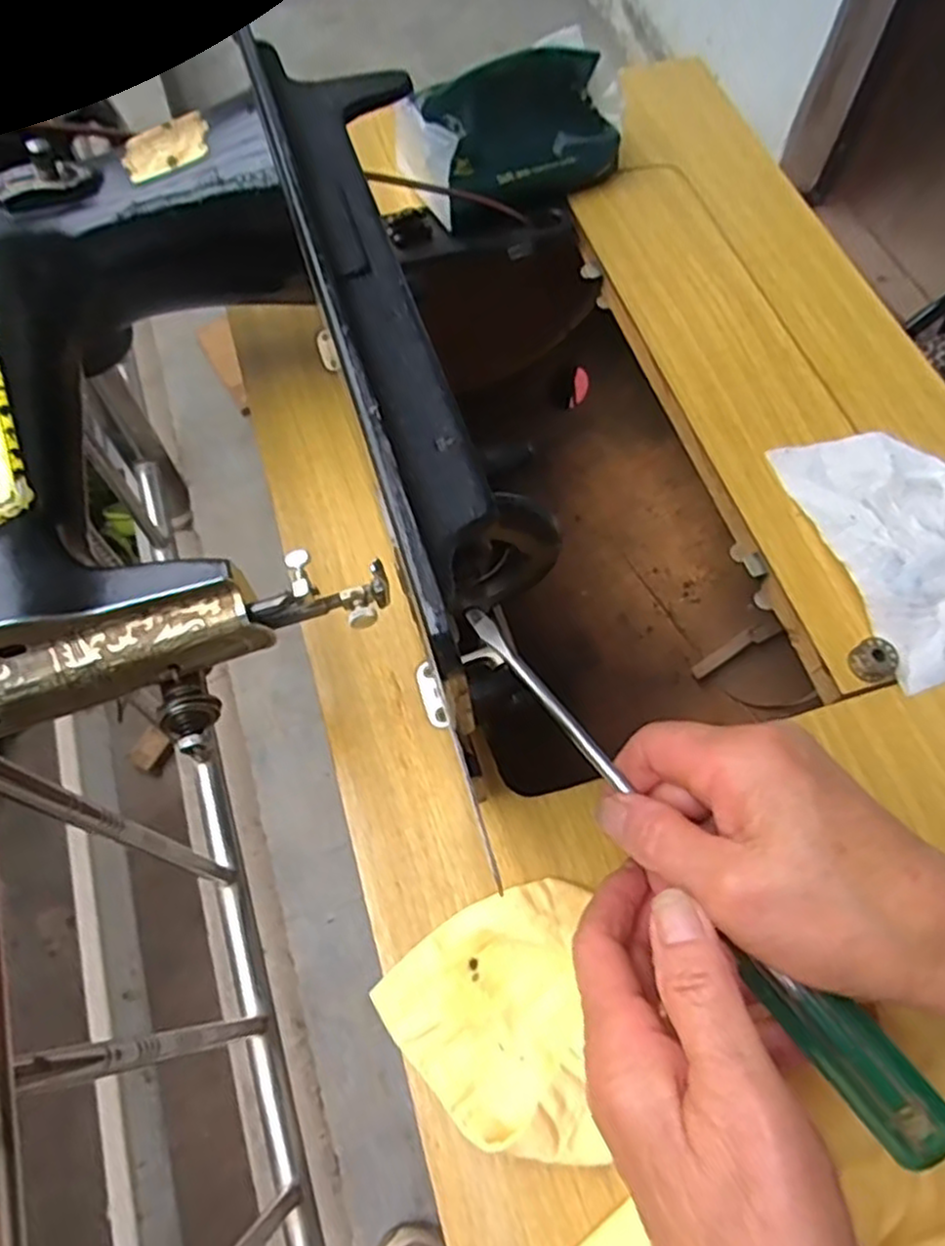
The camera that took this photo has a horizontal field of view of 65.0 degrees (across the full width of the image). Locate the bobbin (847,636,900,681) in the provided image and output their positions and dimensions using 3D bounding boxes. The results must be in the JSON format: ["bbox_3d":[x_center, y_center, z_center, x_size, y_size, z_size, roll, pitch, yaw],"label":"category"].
[{"bbox_3d":[0.210,0.019,0.386,0.024,0.012,0.021,-32,69,-15],"label":"bobbin"}]

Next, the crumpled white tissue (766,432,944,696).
[{"bbox_3d":[0.253,-0.049,0.417,0.109,0.016,0.155,-16,65,-8],"label":"crumpled white tissue"}]

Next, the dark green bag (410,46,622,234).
[{"bbox_3d":[0.035,-0.339,0.519,0.152,0.074,0.063,-22,66,-11],"label":"dark green bag"}]

